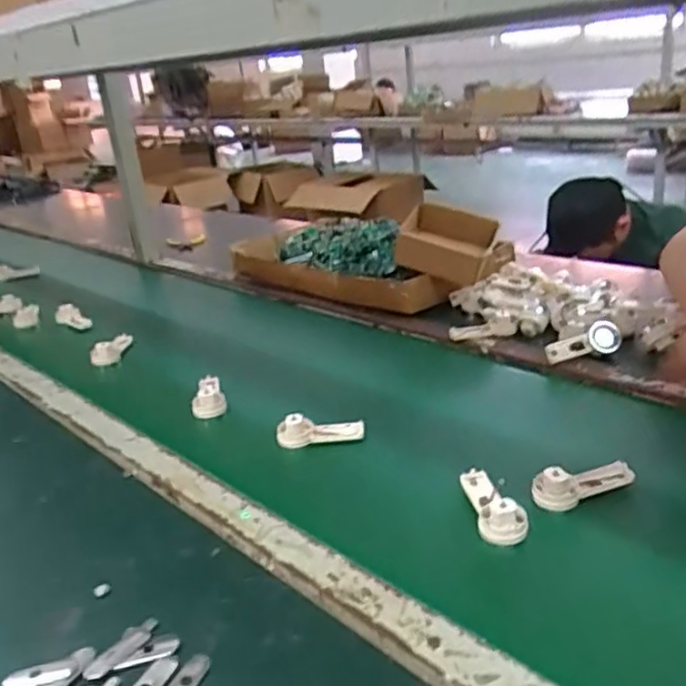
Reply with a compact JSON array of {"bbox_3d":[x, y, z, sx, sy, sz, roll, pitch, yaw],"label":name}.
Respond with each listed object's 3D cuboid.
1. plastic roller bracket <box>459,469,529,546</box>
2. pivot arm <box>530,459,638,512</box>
[{"bbox_3d":[0.135,0.142,0.609,0.040,0.036,0.093,-8,24,-1],"label":"plastic roller bracket"},{"bbox_3d":[0.222,0.129,0.617,0.094,0.036,0.026,-10,24,-6],"label":"pivot arm"}]

